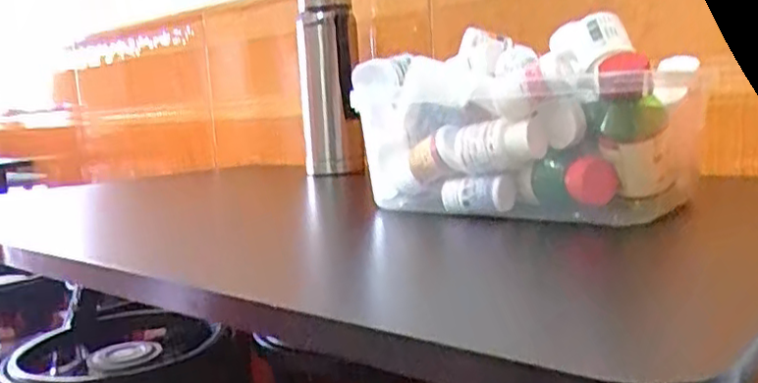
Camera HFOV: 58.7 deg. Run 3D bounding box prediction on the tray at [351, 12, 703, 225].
[{"bbox_3d":[0.096,-0.048,0.481,0.229,0.121,0.104,3,11,37],"label":"tray"}]

